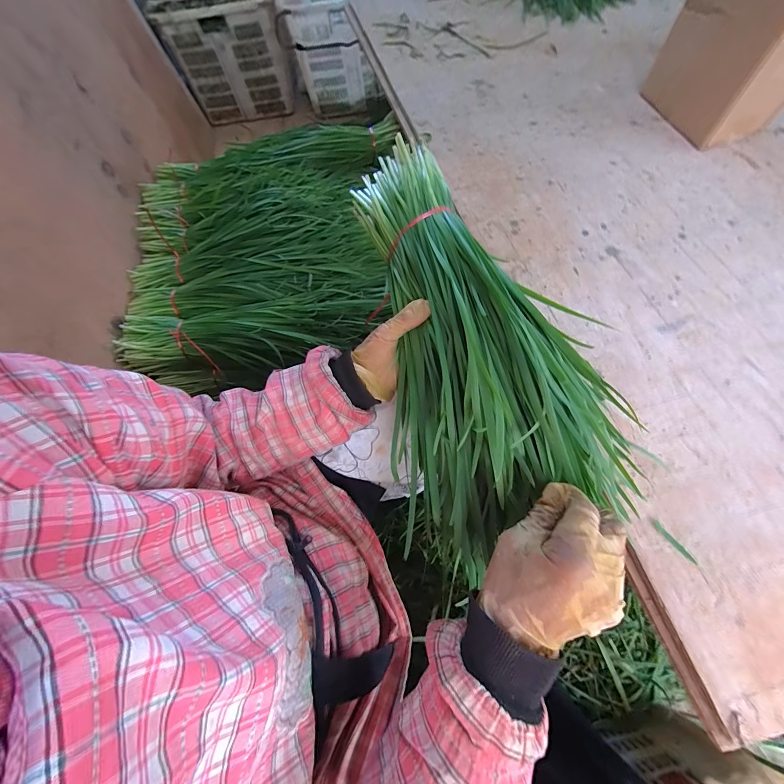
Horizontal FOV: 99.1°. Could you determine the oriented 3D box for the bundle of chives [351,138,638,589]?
[{"bbox_3d":[0.073,-0.067,0.329,0.191,0.099,0.414,-16,78,-5],"label":"bundle of chives"}]

